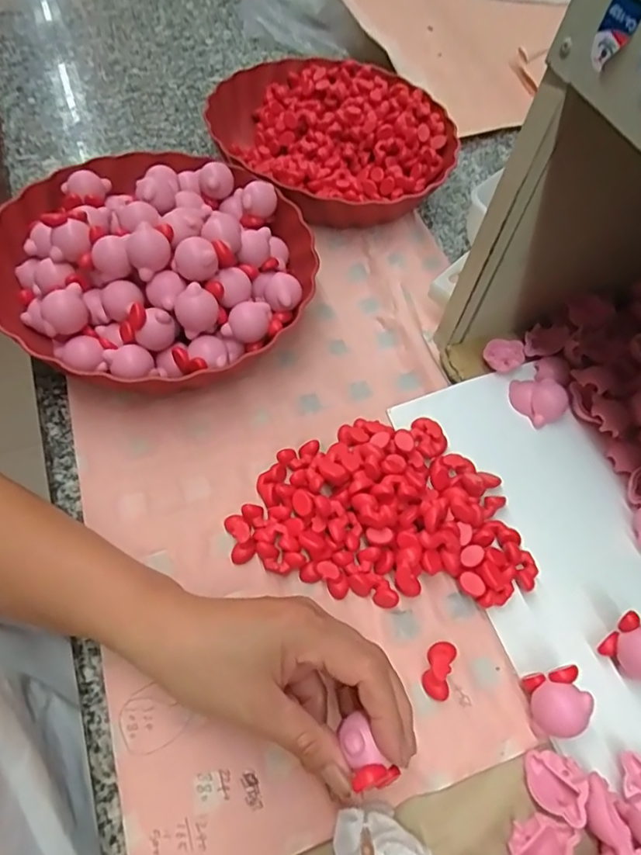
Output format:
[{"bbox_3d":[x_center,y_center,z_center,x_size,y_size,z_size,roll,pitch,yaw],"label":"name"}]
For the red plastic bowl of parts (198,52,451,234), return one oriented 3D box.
[{"bbox_3d":[0.011,-0.292,0.549,0.237,0.053,0.225,1,59,-2],"label":"red plastic bowl of parts"}]

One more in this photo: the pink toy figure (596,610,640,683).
[{"bbox_3d":[0.183,0.128,0.313,0.033,0.033,0.024,39,62,16],"label":"pink toy figure"}]

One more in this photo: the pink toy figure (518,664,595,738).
[{"bbox_3d":[0.133,0.154,0.304,0.029,0.023,0.033,-9,60,-8],"label":"pink toy figure"}]

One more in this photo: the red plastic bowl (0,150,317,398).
[{"bbox_3d":[-0.128,-0.130,0.421,0.228,0.090,0.229,1,59,-2],"label":"red plastic bowl"}]

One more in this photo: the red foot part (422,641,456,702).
[{"bbox_3d":[0.070,0.141,0.317,0.016,0.013,0.032,16,60,7],"label":"red foot part"}]

